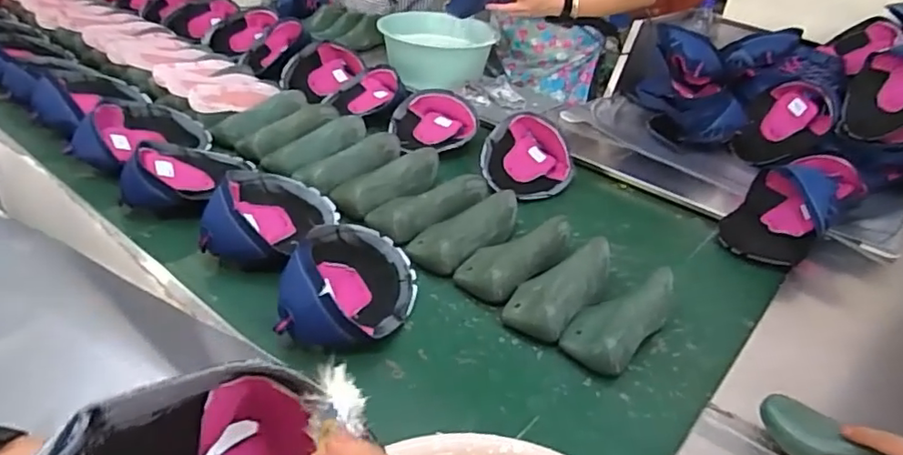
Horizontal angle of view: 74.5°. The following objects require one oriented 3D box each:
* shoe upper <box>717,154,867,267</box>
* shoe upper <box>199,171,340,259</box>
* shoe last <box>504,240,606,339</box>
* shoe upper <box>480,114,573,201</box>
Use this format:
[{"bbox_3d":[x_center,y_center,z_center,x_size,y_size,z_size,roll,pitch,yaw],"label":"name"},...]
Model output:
[{"bbox_3d":[0.561,-0.039,1.004,0.176,0.147,0.158,-22,42,-36],"label":"shoe upper"},{"bbox_3d":[-0.276,-0.021,0.894,0.138,0.094,0.223,14,33,12],"label":"shoe upper"},{"bbox_3d":[0.160,0.074,0.848,0.093,0.065,0.200,28,38,29],"label":"shoe last"},{"bbox_3d":[0.151,-0.139,1.160,0.170,0.092,0.227,10,33,6],"label":"shoe upper"}]

